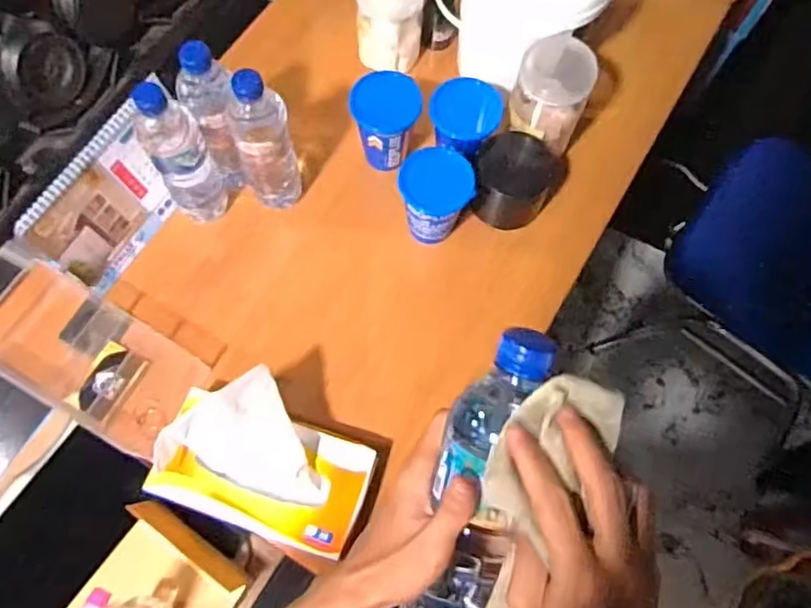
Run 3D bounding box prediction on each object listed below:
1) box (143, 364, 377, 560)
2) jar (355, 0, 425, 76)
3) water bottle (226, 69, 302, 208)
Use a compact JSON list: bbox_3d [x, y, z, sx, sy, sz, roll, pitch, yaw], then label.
[{"bbox_3d":[-0.149,0.168,0.705,0.213,0.140,0.144,19,71,6],"label":"box"},{"bbox_3d":[-0.021,-0.401,0.923,0.092,0.116,0.092,0,70,-1],"label":"jar"},{"bbox_3d":[-0.168,-0.189,0.795,0.063,0.240,0.066,-18,71,-7],"label":"water bottle"}]

